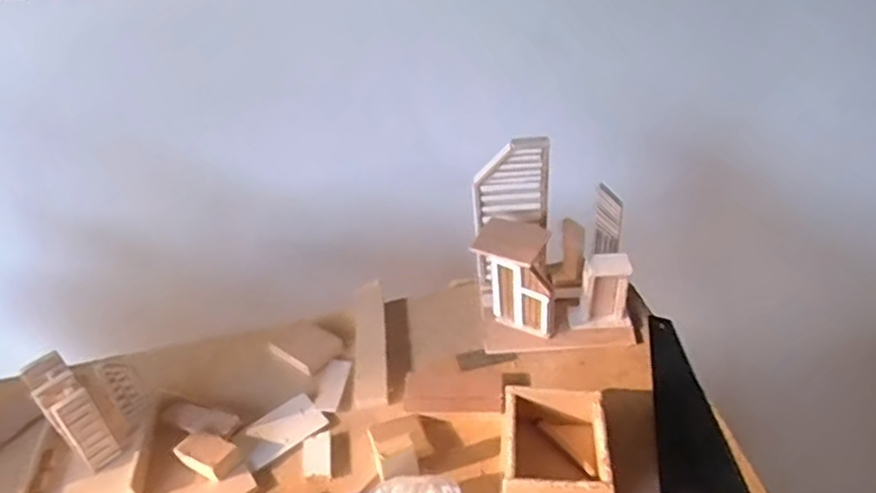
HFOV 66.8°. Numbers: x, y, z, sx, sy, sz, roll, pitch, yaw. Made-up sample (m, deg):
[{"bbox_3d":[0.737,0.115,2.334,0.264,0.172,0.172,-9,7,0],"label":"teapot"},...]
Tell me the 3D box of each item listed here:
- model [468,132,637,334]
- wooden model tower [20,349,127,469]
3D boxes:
[{"bbox_3d":[0.128,-0.001,0.754,0.166,0.185,0.122,-5,38,2],"label":"model"},{"bbox_3d":[-0.365,0.164,0.660,0.089,0.091,0.042,28,50,36],"label":"wooden model tower"}]

